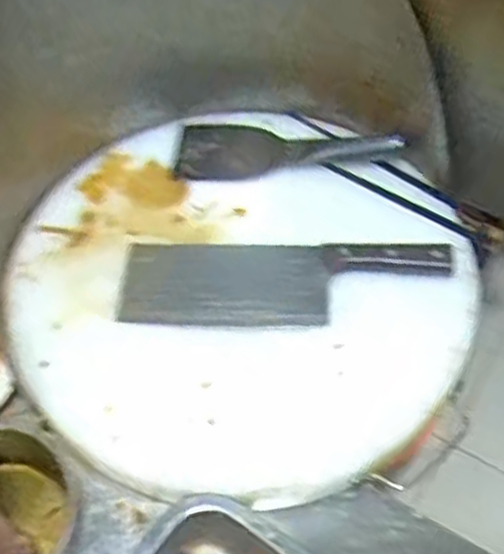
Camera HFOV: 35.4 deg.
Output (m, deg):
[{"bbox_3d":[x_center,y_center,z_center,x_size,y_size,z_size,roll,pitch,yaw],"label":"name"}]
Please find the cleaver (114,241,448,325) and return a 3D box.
[{"bbox_3d":[0.027,0.002,0.695,0.280,0.029,0.088,4,53,3],"label":"cleaver"}]

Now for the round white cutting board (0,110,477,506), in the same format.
[{"bbox_3d":[-0.017,-0.003,0.716,0.402,0.051,0.405,0,53,0],"label":"round white cutting board"}]

